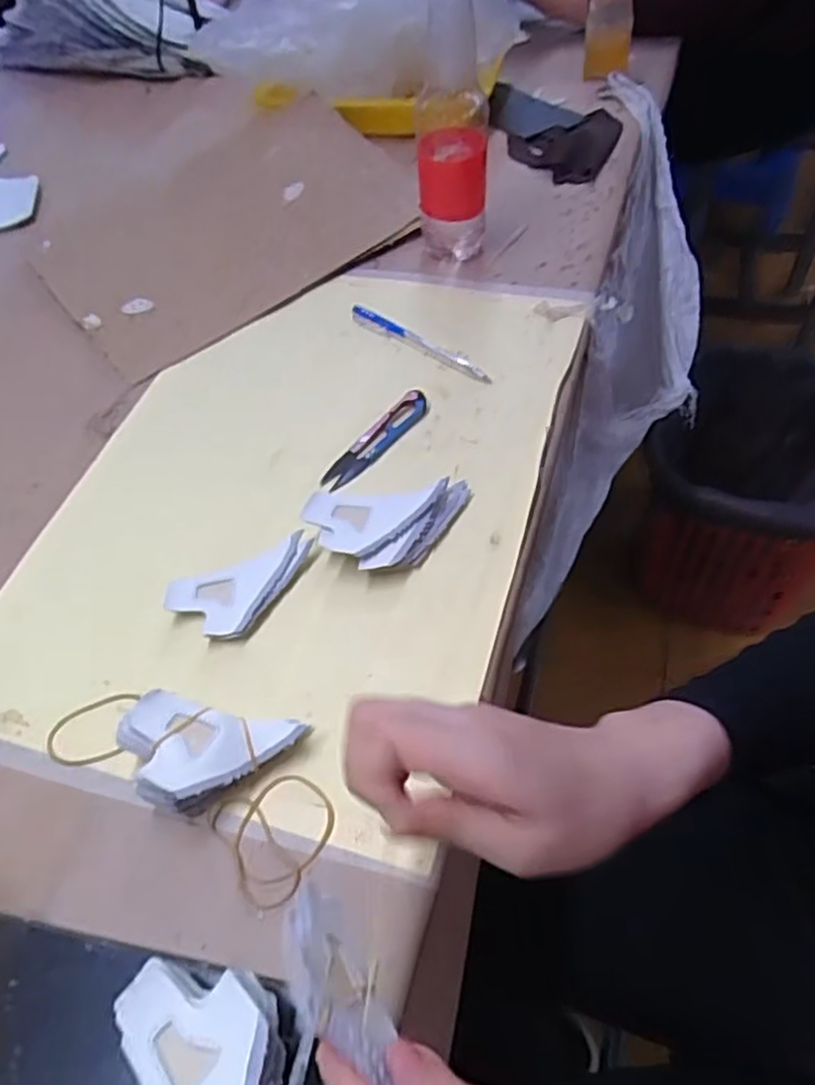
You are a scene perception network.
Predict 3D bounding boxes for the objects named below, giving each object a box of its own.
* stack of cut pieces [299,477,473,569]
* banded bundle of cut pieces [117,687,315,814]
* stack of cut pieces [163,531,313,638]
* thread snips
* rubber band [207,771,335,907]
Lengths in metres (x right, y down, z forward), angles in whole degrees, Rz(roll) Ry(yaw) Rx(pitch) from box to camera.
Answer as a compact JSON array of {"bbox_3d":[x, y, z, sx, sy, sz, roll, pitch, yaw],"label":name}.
[{"bbox_3d":[-0.009,-0.009,0.463,0.104,0.023,0.057,-10,55,-2],"label":"stack of cut pieces"},{"bbox_3d":[-0.102,0.111,0.377,0.086,0.037,0.052,6,56,9],"label":"banded bundle of cut pieces"},{"bbox_3d":[-0.103,0.020,0.453,0.053,0.014,0.083,28,62,23],"label":"stack of cut pieces"},{"bbox_3d":[-0.022,-0.074,0.515,0.023,0.011,0.098,35,65,25],"label":"thread snips"},{"bbox_3d":[-0.064,0.144,0.364,0.056,0.004,0.059,-30,57,-15],"label":"rubber band"}]

